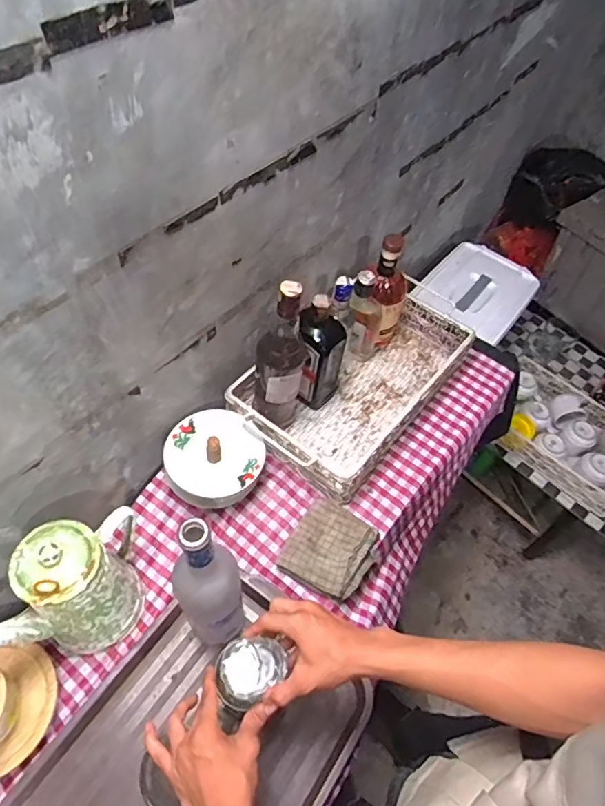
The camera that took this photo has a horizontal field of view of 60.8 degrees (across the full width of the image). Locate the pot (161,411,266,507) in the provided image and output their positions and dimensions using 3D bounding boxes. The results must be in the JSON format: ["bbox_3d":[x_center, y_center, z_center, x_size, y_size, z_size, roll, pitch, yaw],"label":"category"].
[{"bbox_3d":[-0.133,0.085,0.787,0.145,0.089,0.138,2,55,-4],"label":"pot"}]

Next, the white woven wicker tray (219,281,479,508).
[{"bbox_3d":[0.097,-0.054,0.910,0.250,0.094,0.436,35,59,18],"label":"white woven wicker tray"}]

